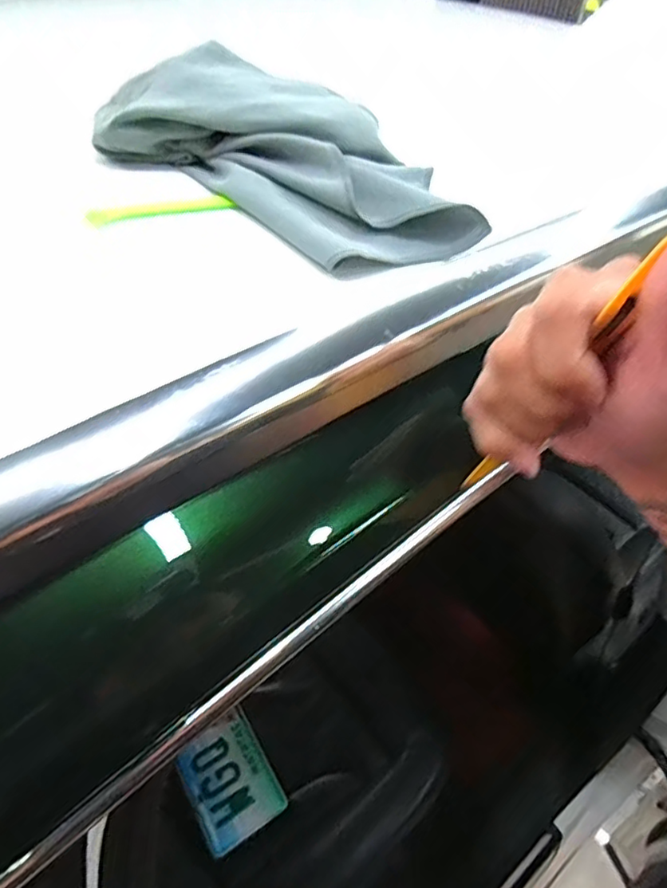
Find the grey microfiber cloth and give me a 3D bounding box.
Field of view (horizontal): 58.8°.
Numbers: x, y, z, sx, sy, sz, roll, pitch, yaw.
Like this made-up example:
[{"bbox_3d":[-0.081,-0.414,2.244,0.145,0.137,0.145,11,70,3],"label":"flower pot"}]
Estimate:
[{"bbox_3d":[-0.024,-0.176,0.369,0.237,0.033,0.114,33,73,10],"label":"grey microfiber cloth"}]

